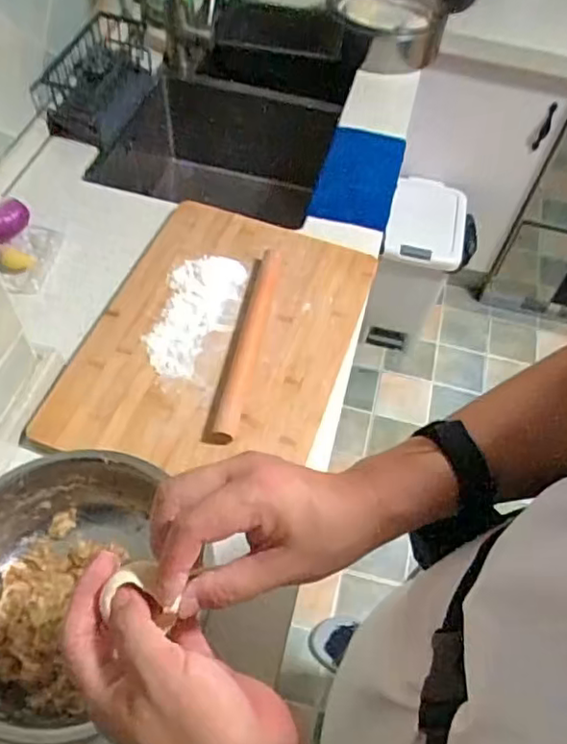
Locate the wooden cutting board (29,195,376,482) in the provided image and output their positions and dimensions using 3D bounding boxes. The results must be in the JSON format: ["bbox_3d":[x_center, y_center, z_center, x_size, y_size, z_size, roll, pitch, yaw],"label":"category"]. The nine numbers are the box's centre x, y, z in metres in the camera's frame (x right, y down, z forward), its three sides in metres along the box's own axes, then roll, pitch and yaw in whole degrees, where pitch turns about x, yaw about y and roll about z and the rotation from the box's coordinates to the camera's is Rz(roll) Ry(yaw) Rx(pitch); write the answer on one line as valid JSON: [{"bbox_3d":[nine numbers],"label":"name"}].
[{"bbox_3d":[-0.081,-0.051,0.820,0.319,0.020,0.437,18,56,7],"label":"wooden cutting board"}]

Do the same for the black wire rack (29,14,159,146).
[{"bbox_3d":[-0.332,-0.517,1.105,0.091,0.121,0.278,19,56,8],"label":"black wire rack"}]

